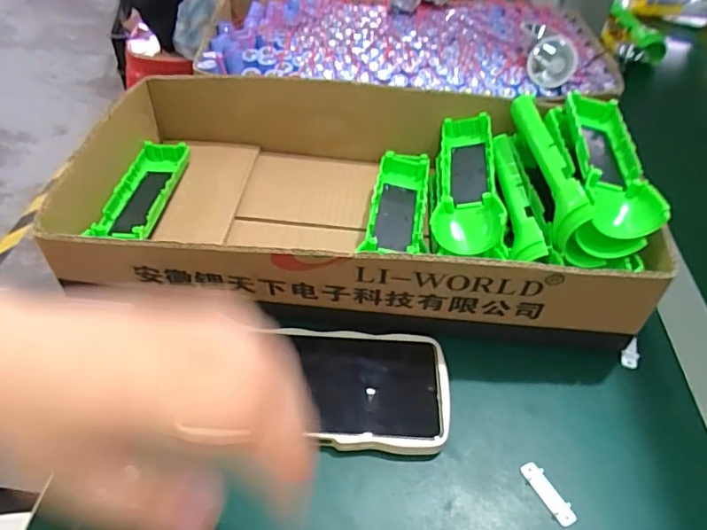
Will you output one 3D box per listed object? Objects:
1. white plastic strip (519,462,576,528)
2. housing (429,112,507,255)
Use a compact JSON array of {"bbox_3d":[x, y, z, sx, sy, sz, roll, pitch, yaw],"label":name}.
[{"bbox_3d":[0.113,0.133,0.306,0.011,0.005,0.038,-20,50,-21],"label":"white plastic strip"},{"bbox_3d":[0.091,-0.073,0.429,0.047,0.032,0.164,8,46,3],"label":"housing"}]

